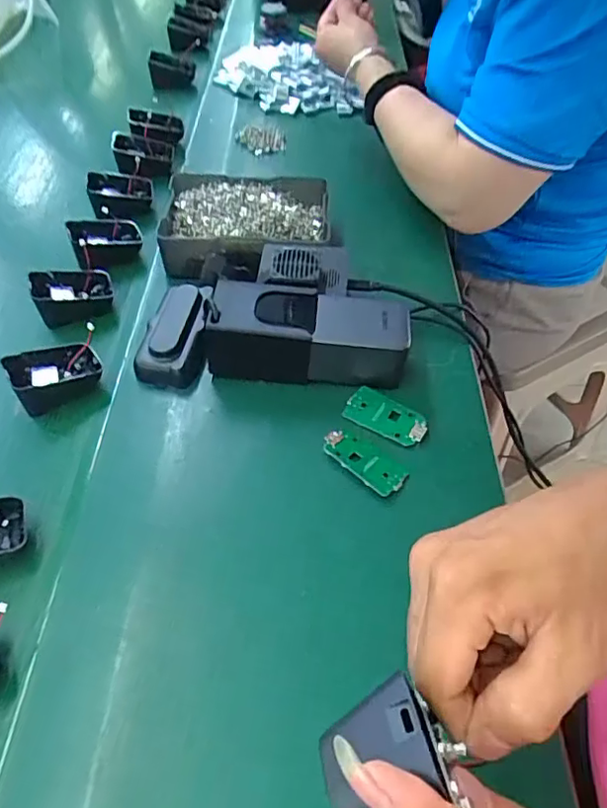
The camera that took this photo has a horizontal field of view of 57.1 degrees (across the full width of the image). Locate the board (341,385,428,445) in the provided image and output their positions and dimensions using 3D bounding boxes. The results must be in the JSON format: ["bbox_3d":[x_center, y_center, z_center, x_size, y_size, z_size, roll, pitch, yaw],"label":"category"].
[{"bbox_3d":[0.064,0.009,0.432,0.064,0.005,0.030,26,57,24],"label":"board"}]

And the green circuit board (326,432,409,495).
[{"bbox_3d":[0.044,0.041,0.407,0.064,0.004,0.030,35,50,22],"label":"green circuit board"}]

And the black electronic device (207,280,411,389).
[{"bbox_3d":[0.005,-0.056,0.449,0.151,0.064,0.056,2,51,6],"label":"black electronic device"}]

